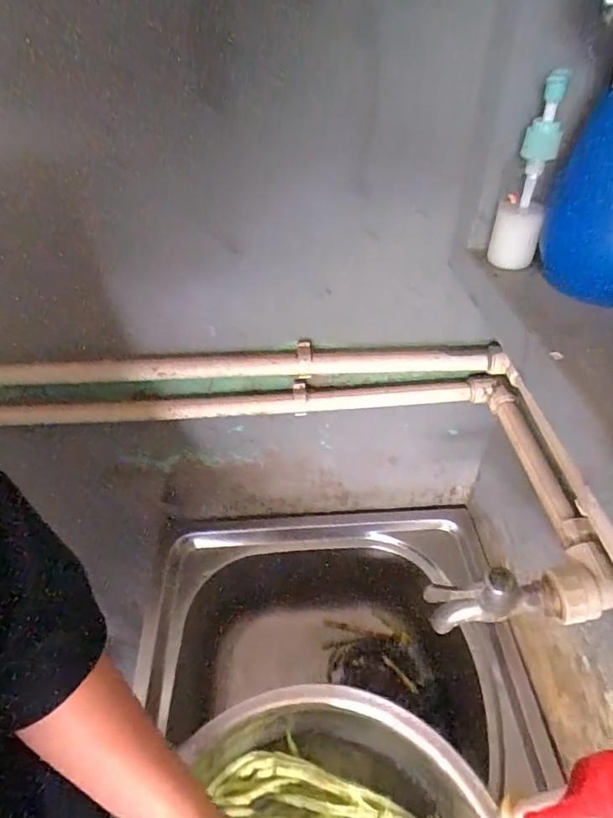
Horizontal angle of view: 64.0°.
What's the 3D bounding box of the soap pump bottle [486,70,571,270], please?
[{"bbox_3d":[0.152,-0.154,0.336,0.032,0.124,0.026,17,45,19],"label":"soap pump bottle"}]

